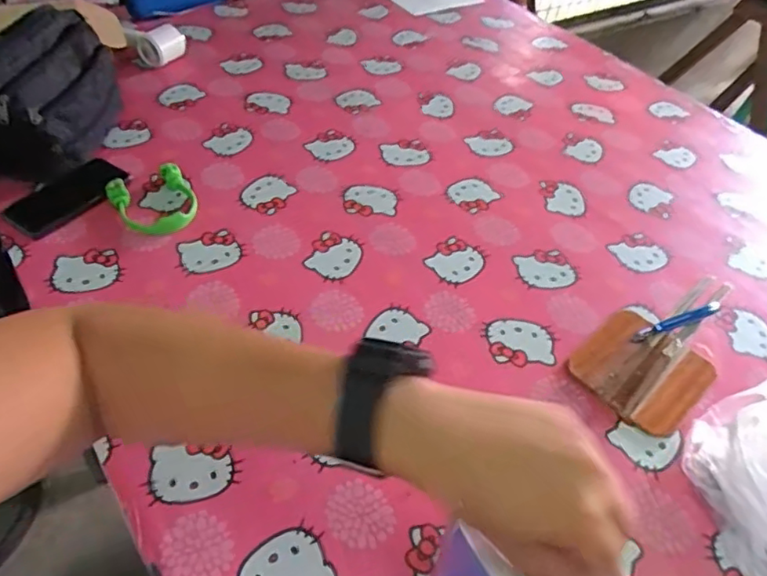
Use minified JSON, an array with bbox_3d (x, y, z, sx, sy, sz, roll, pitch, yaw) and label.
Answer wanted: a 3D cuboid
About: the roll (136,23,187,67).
[{"bbox_3d":[-0.413,-0.453,1.098,0.055,0.055,0.092,14,48,7],"label":"roll"}]

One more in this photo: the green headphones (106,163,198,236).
[{"bbox_3d":[-0.317,-0.122,0.820,0.104,0.037,0.112,-27,55,-27],"label":"green headphones"}]

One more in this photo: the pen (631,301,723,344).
[{"bbox_3d":[0.298,0.034,0.592,0.120,0.011,0.016,-18,52,-21],"label":"pen"}]

